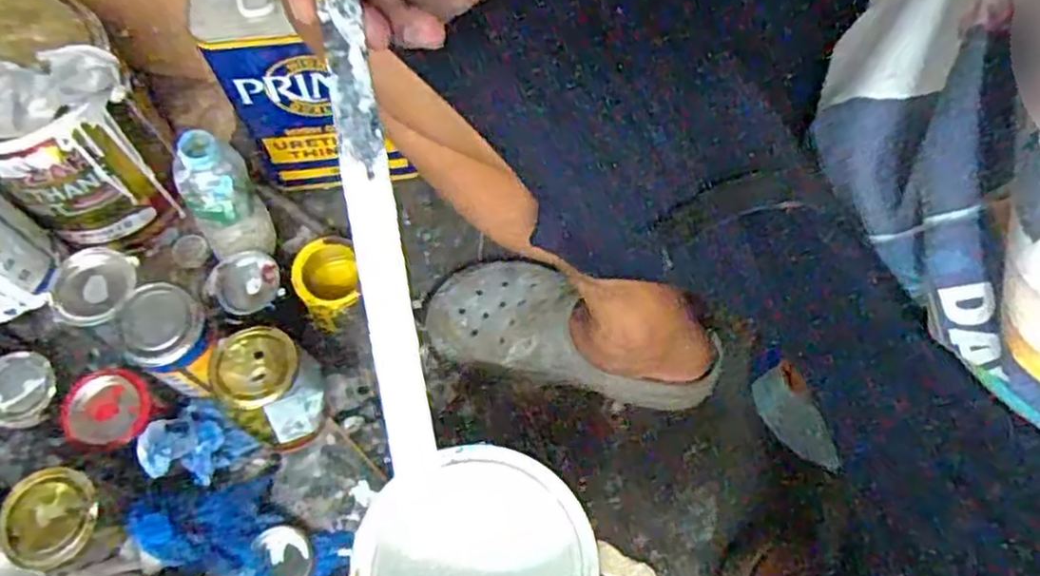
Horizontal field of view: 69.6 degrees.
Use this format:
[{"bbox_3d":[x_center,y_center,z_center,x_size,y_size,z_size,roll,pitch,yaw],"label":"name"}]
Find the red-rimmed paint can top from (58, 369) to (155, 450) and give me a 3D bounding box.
[{"bbox_3d":[-0.366,0.107,0.665,0.069,0.007,0.068,-10,76,-36],"label":"red-rimmed paint can top"}]

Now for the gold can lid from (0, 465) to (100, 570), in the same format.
[{"bbox_3d":[-0.360,0.176,0.573,0.069,0.010,0.073,1,69,-2],"label":"gold can lid"}]

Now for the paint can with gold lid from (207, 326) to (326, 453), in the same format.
[{"bbox_3d":[-0.223,0.093,0.674,0.081,0.125,0.076,1,69,-2],"label":"paint can with gold lid"}]

